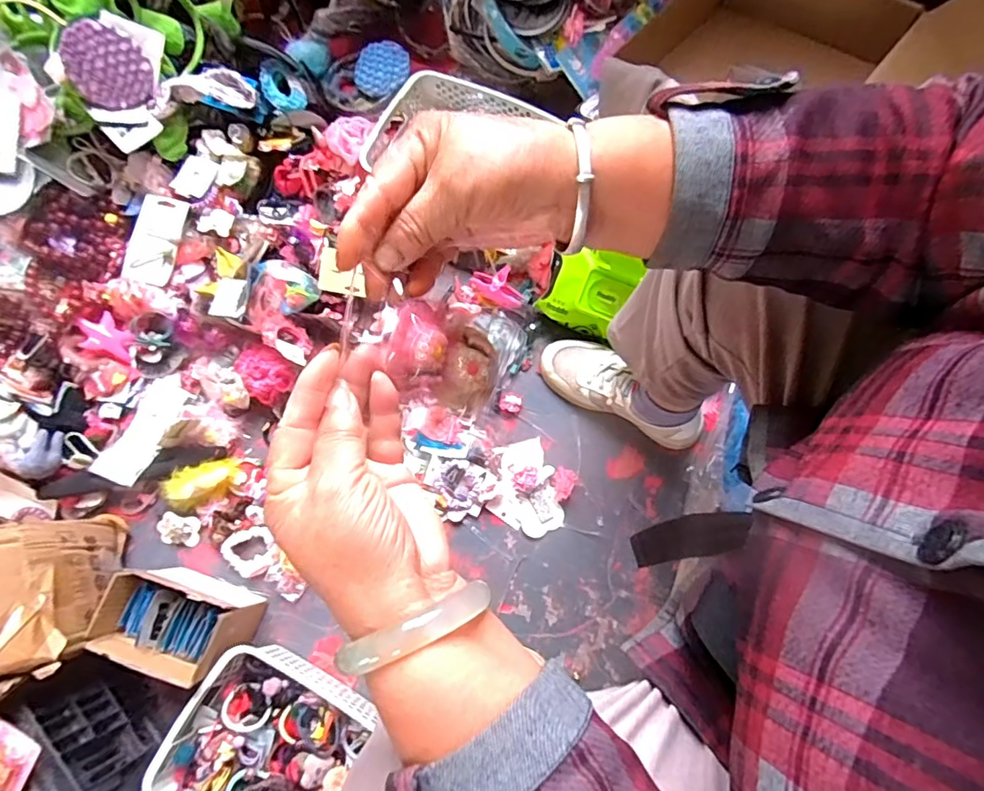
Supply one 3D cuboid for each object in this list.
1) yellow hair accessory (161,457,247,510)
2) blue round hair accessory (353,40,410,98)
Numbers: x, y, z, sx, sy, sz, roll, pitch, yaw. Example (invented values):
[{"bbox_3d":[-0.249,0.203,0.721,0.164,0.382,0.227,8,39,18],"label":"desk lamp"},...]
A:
[{"bbox_3d":[-0.398,0.119,0.734,0.102,0.047,0.052,-22,77,-5],"label":"yellow hair accessory"},{"bbox_3d":[-0.186,-0.553,0.910,0.094,0.013,0.094,-1,86,10],"label":"blue round hair accessory"}]

